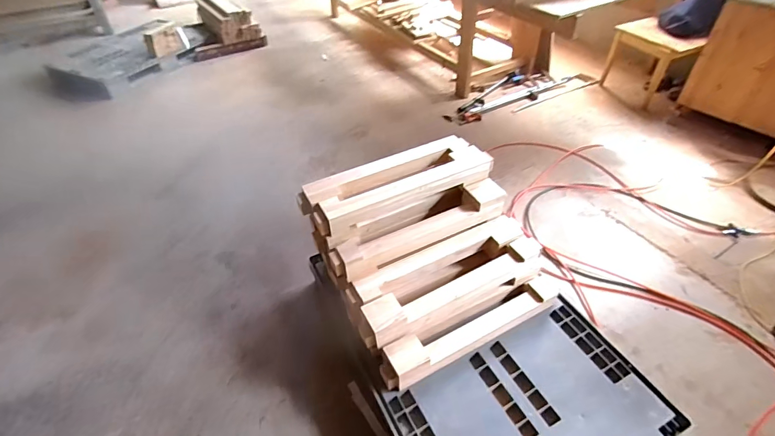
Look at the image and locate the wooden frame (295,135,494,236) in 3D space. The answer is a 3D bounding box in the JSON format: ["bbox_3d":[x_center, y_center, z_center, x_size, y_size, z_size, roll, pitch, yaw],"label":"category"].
[{"bbox_3d":[0.029,-0.144,1.552,0.718,0.096,0.244,-18,46,-17],"label":"wooden frame"}]

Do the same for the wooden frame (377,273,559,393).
[{"bbox_3d":[0.314,0.376,1.419,0.726,0.106,0.133,-20,46,-19],"label":"wooden frame"}]

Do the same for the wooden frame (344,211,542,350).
[{"bbox_3d":[0.218,0.215,1.470,0.714,0.120,0.238,-20,46,-19],"label":"wooden frame"}]

